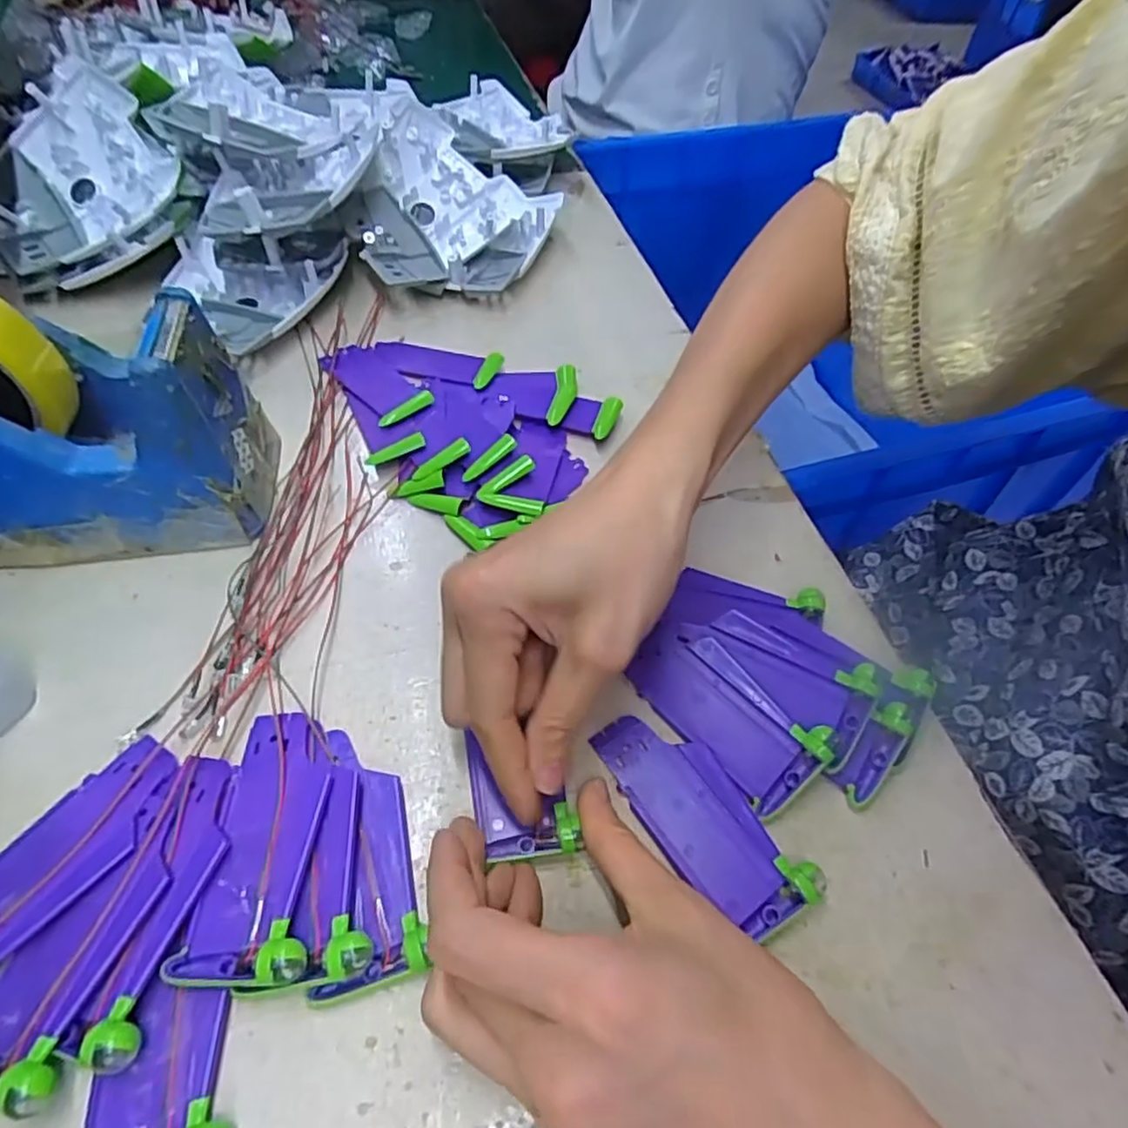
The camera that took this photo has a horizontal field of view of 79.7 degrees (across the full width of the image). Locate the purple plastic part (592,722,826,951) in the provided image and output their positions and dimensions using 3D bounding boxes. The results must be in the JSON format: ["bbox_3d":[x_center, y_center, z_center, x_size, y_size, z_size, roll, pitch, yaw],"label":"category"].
[{"bbox_3d":[0.051,0.092,0.252,0.037,0.010,0.090,-29,63,-23],"label":"purple plastic part"}]

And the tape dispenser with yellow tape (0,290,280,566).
[{"bbox_3d":[-0.212,-0.063,0.275,0.149,0.117,0.070,-7,56,-10],"label":"tape dispenser with yellow tape"}]

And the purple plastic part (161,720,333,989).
[{"bbox_3d":[-0.102,0.093,0.233,0.039,0.016,0.089,2,55,-4],"label":"purple plastic part"}]

